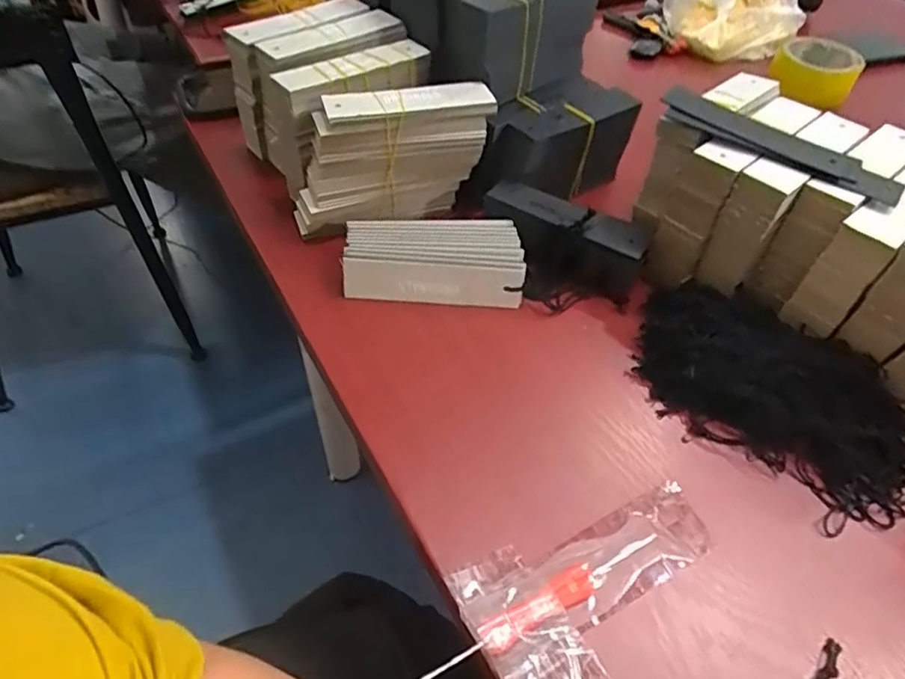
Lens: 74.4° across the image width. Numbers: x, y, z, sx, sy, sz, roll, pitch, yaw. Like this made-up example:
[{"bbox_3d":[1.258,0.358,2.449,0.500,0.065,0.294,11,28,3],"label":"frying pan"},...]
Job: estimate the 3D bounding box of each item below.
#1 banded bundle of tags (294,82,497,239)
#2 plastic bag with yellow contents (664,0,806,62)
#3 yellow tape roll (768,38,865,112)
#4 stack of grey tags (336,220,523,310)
[{"bbox_3d":[-0.049,-0.139,0.458,0.153,0.092,0.042,-14,51,-15],"label":"banded bundle of tags"},{"bbox_3d":[0.363,-0.433,0.766,0.173,0.107,0.145,21,51,15],"label":"plastic bag with yellow contents"},{"bbox_3d":[0.444,-0.333,0.726,0.091,0.054,0.091,27,53,20],"label":"yellow tape roll"},{"bbox_3d":[-0.014,-0.058,0.436,0.125,0.029,0.062,1,48,-2],"label":"stack of grey tags"}]

